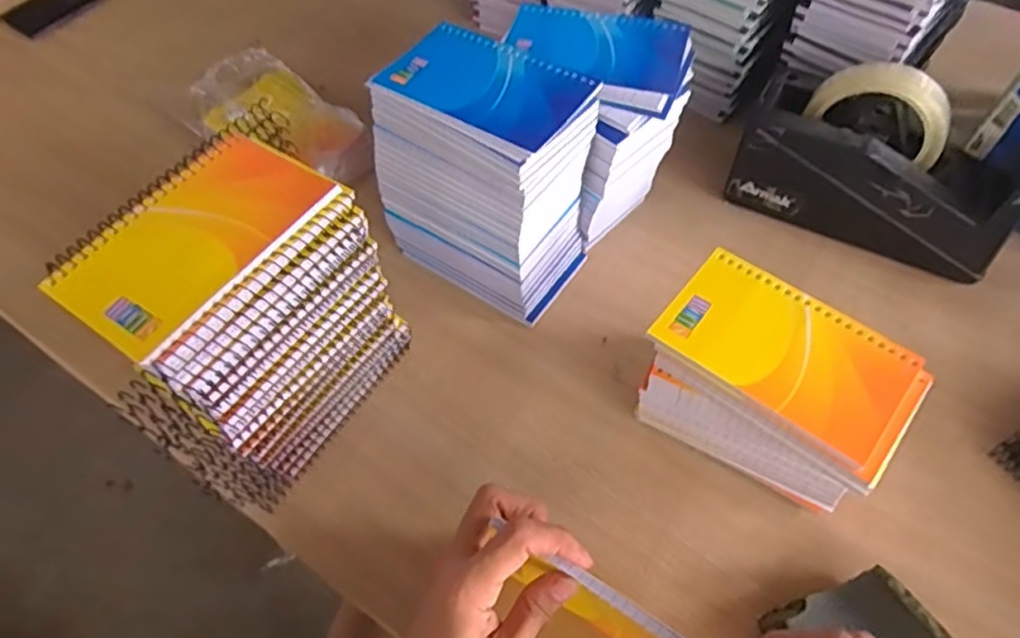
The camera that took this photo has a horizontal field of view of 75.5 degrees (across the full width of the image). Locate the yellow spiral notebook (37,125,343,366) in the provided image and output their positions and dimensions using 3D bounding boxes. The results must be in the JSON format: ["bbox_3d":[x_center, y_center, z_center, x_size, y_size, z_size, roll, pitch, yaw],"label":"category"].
[{"bbox_3d":[-0.167,-0.044,0.353,0.089,0.017,0.135,29,63,20],"label":"yellow spiral notebook"}]

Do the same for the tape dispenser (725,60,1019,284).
[{"bbox_3d":[0.288,-0.121,0.518,0.202,0.122,0.081,23,61,17],"label":"tape dispenser"}]

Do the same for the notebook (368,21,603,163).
[{"bbox_3d":[-0.018,-0.157,0.441,0.134,0.014,0.084,29,63,20],"label":"notebook"}]

